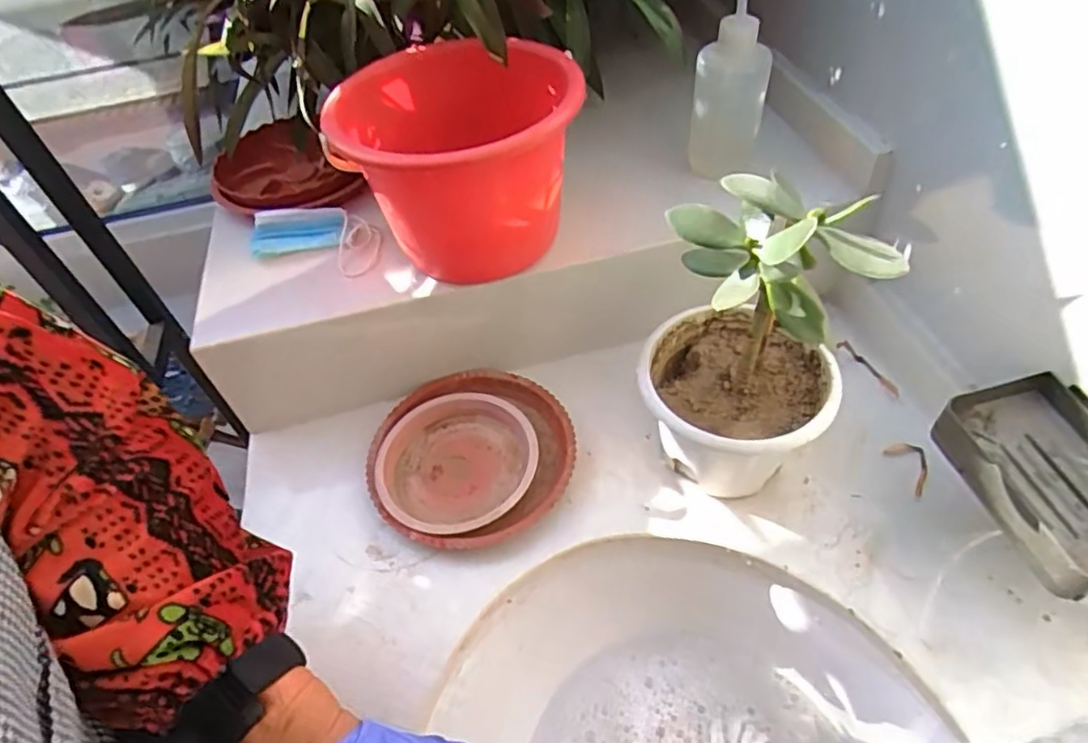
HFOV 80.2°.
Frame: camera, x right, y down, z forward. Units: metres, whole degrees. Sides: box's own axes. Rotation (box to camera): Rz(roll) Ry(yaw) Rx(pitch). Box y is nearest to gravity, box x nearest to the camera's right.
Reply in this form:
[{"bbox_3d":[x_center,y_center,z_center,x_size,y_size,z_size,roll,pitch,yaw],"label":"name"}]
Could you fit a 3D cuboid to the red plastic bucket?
[{"bbox_3d":[-0.062,-0.169,0.531,0.181,0.130,0.183,-3,50,4],"label":"red plastic bucket"}]

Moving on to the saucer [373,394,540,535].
[{"bbox_3d":[-0.073,0.075,0.544,0.132,0.016,0.123,-3,50,4],"label":"saucer"}]

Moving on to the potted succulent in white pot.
[{"bbox_3d":[0.137,-0.010,0.454,0.129,0.242,0.122,-3,50,4],"label":"potted succulent in white pot"}]

